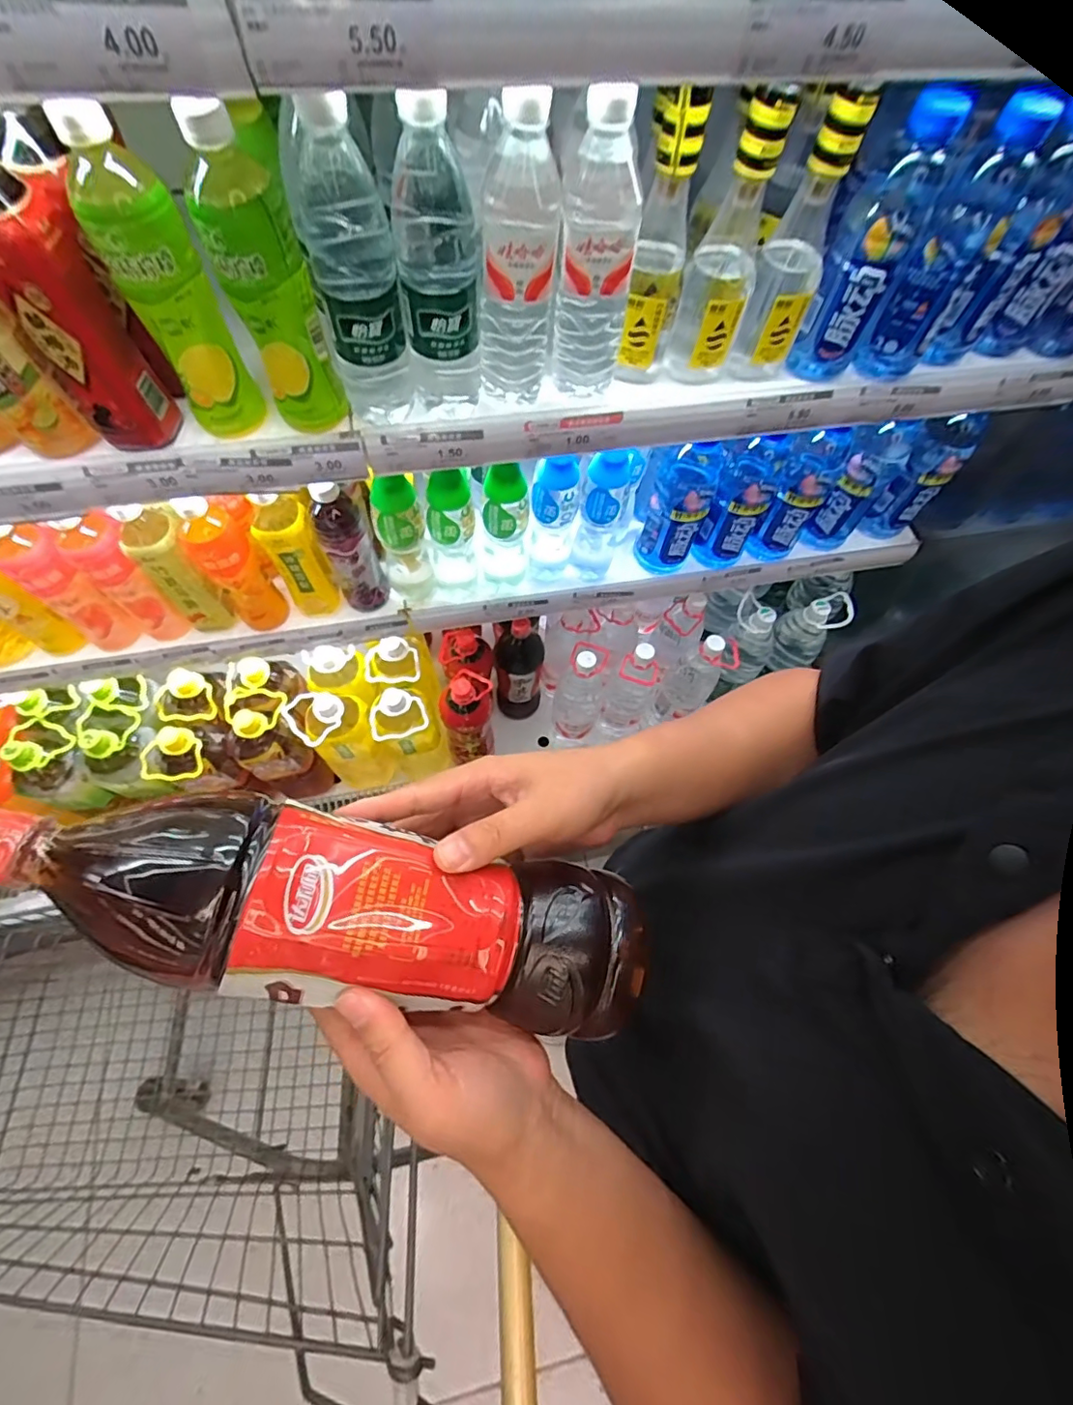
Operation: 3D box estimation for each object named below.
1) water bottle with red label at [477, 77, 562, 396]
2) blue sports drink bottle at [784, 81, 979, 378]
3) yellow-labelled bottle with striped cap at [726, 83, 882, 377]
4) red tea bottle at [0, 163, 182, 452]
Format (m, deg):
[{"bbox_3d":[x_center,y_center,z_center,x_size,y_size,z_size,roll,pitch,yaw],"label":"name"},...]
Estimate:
[{"bbox_3d":[-0.015,-0.359,0.447,0.060,0.210,0.055,5,64,-1],"label":"water bottle with red label"},{"bbox_3d":[0.301,-0.405,0.493,0.068,0.202,0.058,28,65,10],"label":"blue sports drink bottle"},{"bbox_3d":[0.239,-0.413,0.497,0.060,0.202,0.071,23,65,8],"label":"yellow-labelled bottle with striped cap"},{"bbox_3d":[-0.362,-0.300,0.415,0.075,0.200,0.063,-32,70,-18],"label":"red tea bottle"}]

